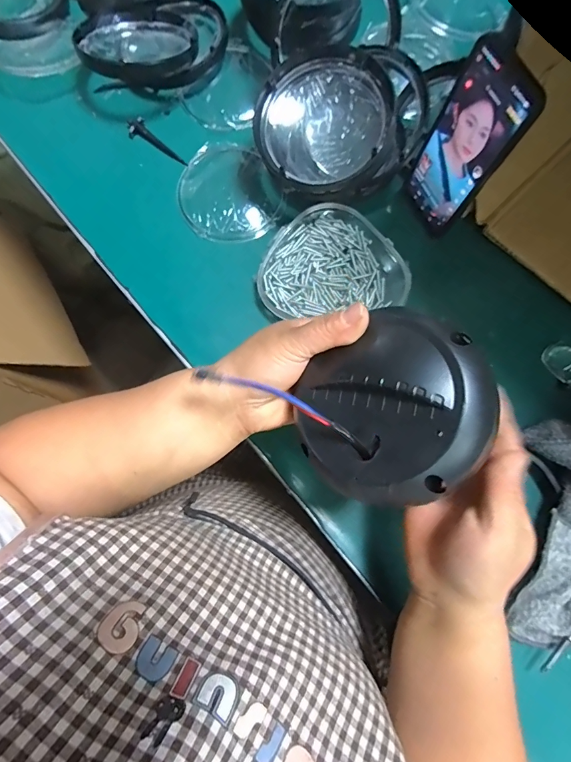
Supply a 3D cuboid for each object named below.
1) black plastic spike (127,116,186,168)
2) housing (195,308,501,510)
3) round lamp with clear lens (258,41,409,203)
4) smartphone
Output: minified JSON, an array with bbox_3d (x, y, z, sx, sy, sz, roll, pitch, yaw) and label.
[{"bbox_3d":[-0.155,-0.288,0.483,0.076,0.018,0.021,32,78,-14],"label":"black plastic spike"},{"bbox_3d":[0.070,0.014,0.251,0.120,0.056,0.106,-37,79,-8],"label":"housing"},{"bbox_3d":[0.043,-0.257,0.415,0.143,0.078,0.132,-25,78,-5],"label":"round lamp with clear lens"},{"bbox_3d":[0.162,-0.212,0.375,0.008,0.173,0.078,-24,79,-13],"label":"smartphone"}]

